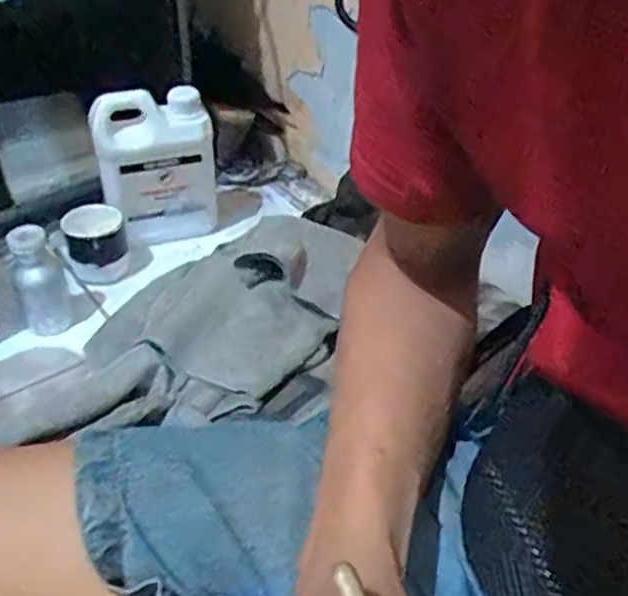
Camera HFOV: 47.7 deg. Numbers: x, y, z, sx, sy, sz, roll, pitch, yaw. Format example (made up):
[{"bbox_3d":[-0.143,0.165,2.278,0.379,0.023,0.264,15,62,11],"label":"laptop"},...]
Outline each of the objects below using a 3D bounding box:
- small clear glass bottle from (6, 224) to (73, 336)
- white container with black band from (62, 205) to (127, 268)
[{"bbox_3d":[-0.267,-0.014,0.688,0.051,0.103,0.042,-15,40,-19],"label":"small clear glass bottle"},{"bbox_3d":[-0.236,-0.065,0.770,0.061,0.055,0.057,-12,40,-15],"label":"white container with black band"}]

